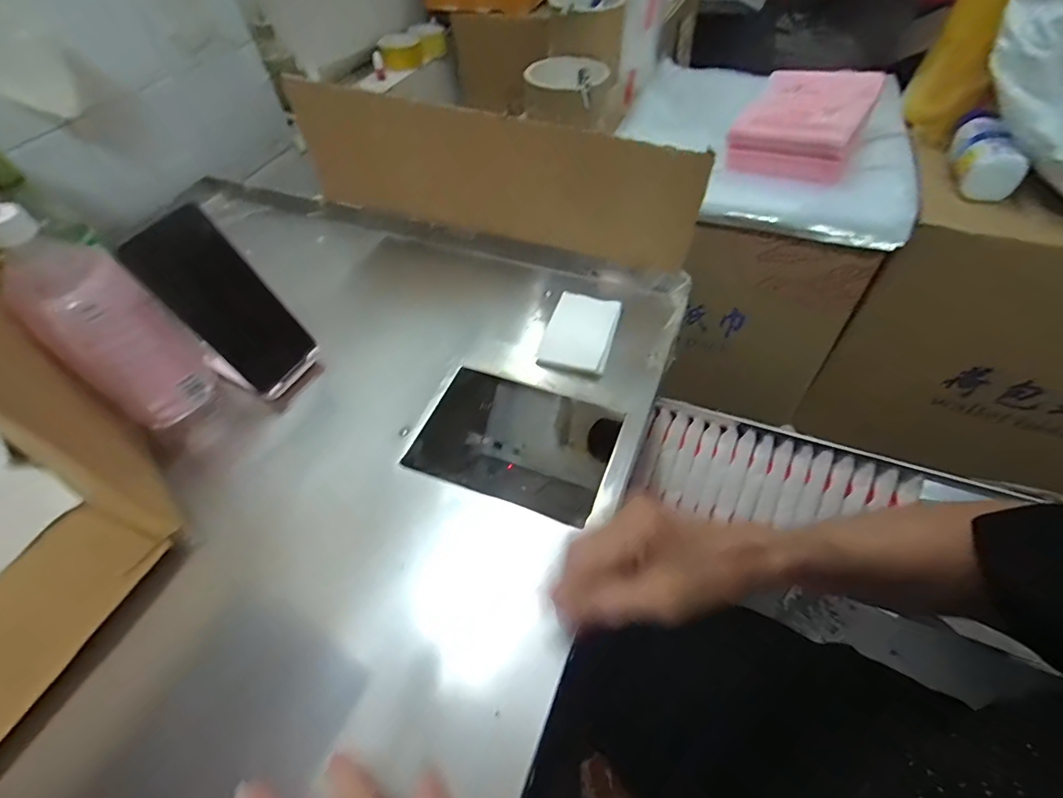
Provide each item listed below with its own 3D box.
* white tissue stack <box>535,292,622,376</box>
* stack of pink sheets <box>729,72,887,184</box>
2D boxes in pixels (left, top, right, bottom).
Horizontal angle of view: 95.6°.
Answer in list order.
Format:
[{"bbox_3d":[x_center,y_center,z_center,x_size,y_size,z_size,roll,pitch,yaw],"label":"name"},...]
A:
[{"bbox_3d":[0.052,-0.069,0.512,0.069,0.022,0.097,14,55,14],"label":"white tissue stack"},{"bbox_3d":[0.328,-0.333,0.583,0.129,0.057,0.178,27,58,22],"label":"stack of pink sheets"}]

